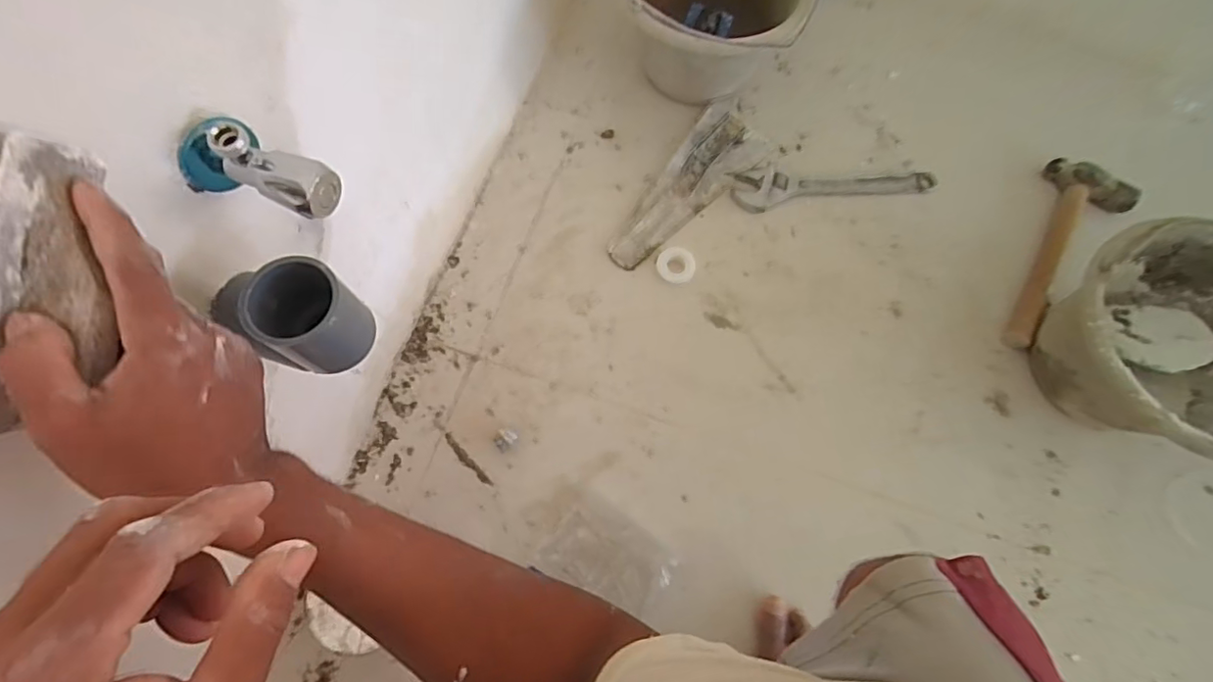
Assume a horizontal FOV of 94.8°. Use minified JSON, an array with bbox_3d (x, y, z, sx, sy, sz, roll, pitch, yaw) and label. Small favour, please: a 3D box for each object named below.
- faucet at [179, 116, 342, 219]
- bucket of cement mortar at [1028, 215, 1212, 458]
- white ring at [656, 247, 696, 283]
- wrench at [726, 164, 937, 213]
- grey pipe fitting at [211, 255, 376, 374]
[{"bbox_3d":[-0.207,-0.103,0.332,0.082,0.043,0.045,24,73,6],"label":"faucet"},{"bbox_3d":[0.656,0.016,0.668,0.267,0.195,0.255,0,73,0],"label":"bucket of cement mortar"},{"bbox_3d":[0.092,-0.101,0.739,0.048,0.018,0.050,0,73,0],"label":"white ring"},{"bbox_3d":[0.325,-0.229,0.803,0.289,0.015,0.062,-6,73,-2],"label":"wrench"},{"bbox_3d":[-0.187,-0.013,0.352,0.058,0.075,0.058,1,72,-2],"label":"grey pipe fitting"}]

